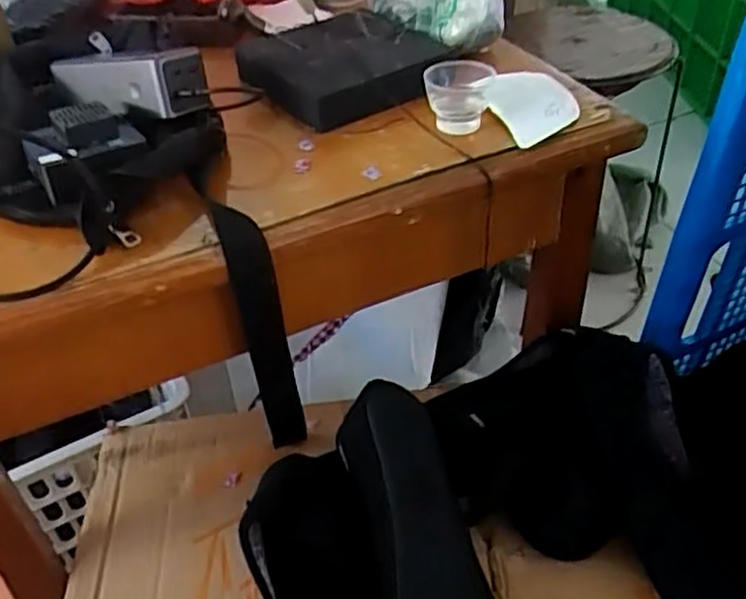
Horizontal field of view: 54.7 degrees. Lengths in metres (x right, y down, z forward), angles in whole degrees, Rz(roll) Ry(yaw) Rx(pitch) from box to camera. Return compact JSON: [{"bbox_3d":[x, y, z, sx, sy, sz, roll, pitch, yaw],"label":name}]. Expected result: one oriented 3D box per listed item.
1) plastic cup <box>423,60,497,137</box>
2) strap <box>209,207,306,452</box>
[{"bbox_3d":[0.070,-0.165,0.585,0.051,0.046,0.053,10,43,14],"label":"plastic cup"},{"bbox_3d":[-0.084,0.036,0.574,0.035,0.247,0.024,-14,43,-12],"label":"strap"}]

